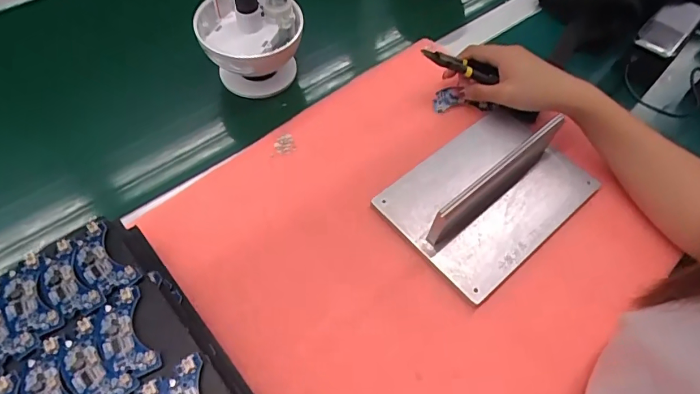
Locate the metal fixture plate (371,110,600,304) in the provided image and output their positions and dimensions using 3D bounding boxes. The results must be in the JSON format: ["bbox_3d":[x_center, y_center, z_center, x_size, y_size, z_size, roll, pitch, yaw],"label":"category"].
[{"bbox_3d":[0.143,-0.015,0.442,0.199,0.059,0.140,-35,67,-22],"label":"metal fixture plate"}]

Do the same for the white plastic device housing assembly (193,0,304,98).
[{"bbox_3d":[-0.116,-0.191,0.527,0.113,0.108,0.113,-14,61,-12],"label":"white plastic device housing assembly"}]

